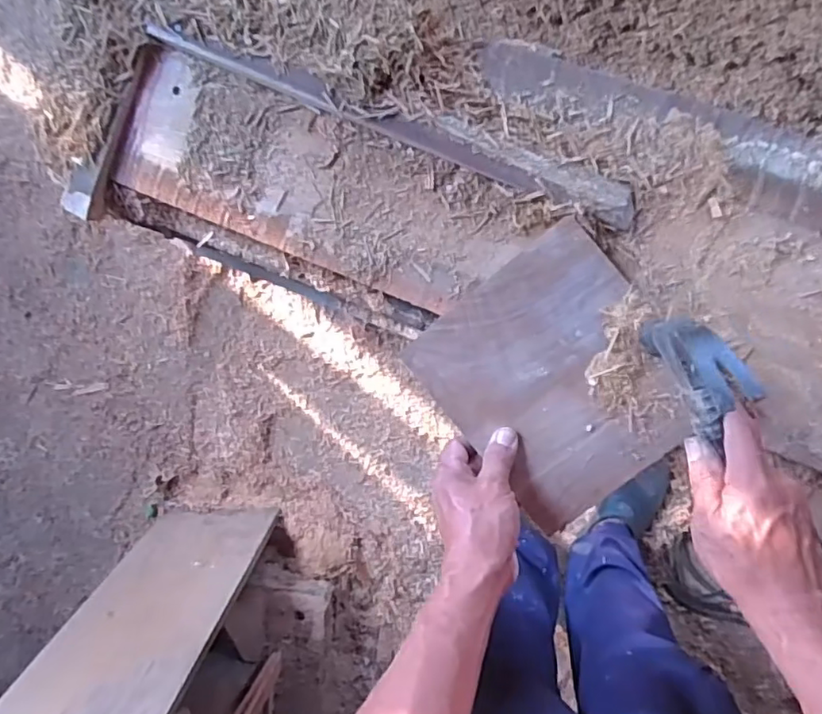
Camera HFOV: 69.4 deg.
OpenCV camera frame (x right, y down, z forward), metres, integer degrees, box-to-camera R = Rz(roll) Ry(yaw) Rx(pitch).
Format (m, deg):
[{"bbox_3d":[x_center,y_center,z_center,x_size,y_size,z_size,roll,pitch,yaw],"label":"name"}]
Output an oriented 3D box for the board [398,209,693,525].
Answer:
[{"bbox_3d":[0.121,0.020,0.489,0.178,0.014,0.199,-38,86,9],"label":"board"}]

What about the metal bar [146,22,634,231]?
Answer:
[{"bbox_3d":[-0.020,-0.194,0.493,0.421,0.026,0.030,22,96,8],"label":"metal bar"}]

